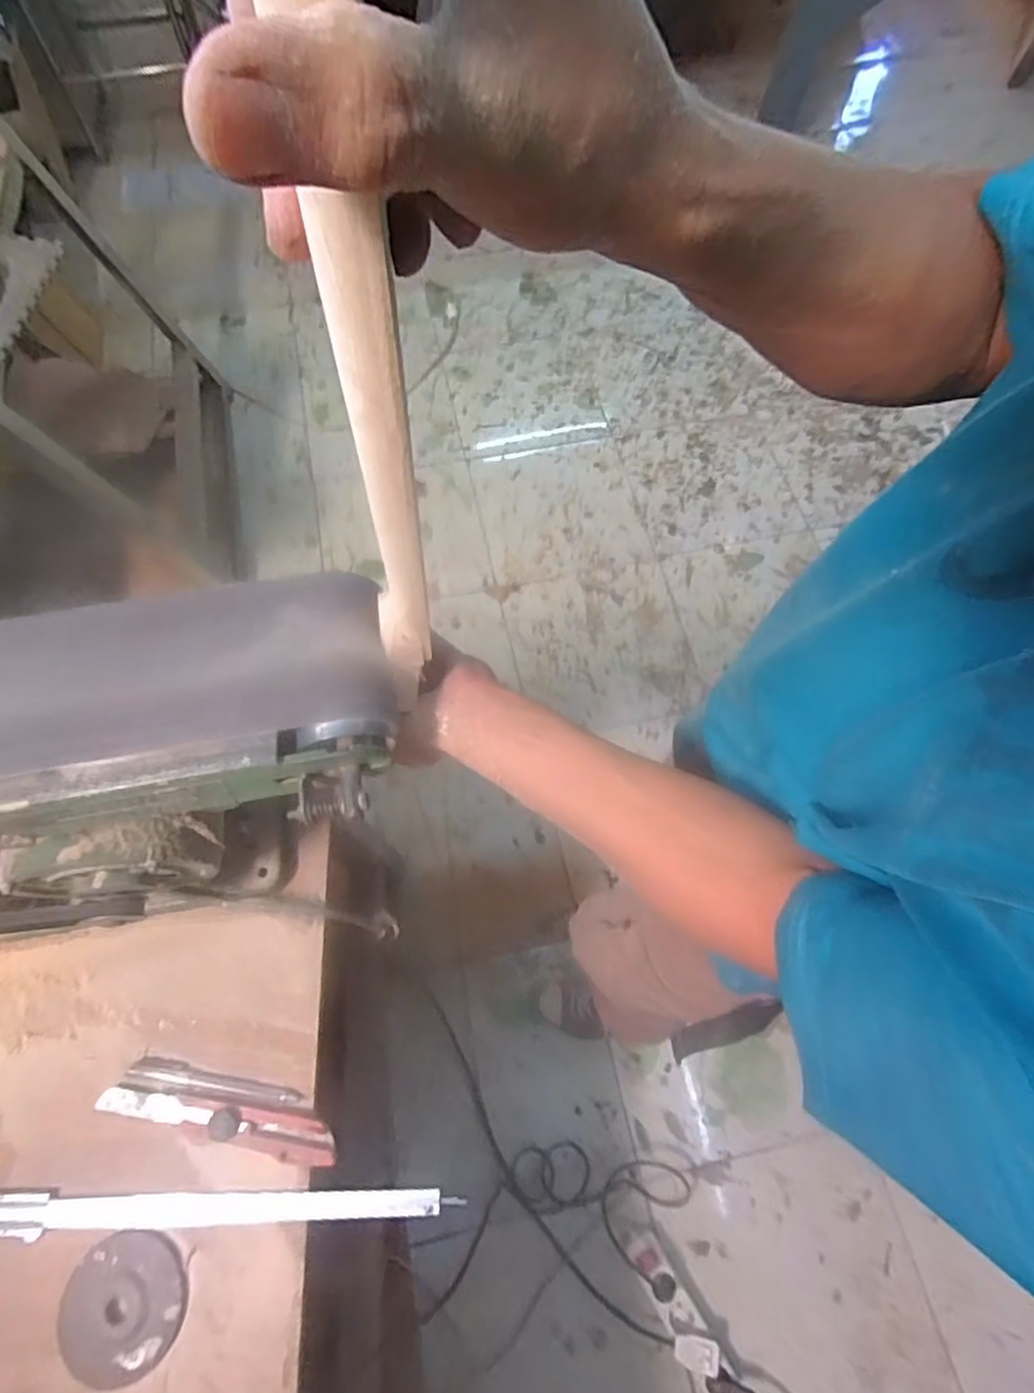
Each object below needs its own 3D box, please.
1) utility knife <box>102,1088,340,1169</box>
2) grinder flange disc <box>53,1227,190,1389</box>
[{"bbox_3d":[-0.240,0.338,0.515,0.193,0.016,0.030,9,67,3],"label":"utility knife"},{"bbox_3d":[-0.288,0.445,0.470,0.086,0.008,0.085,0,67,-1],"label":"grinder flange disc"}]

